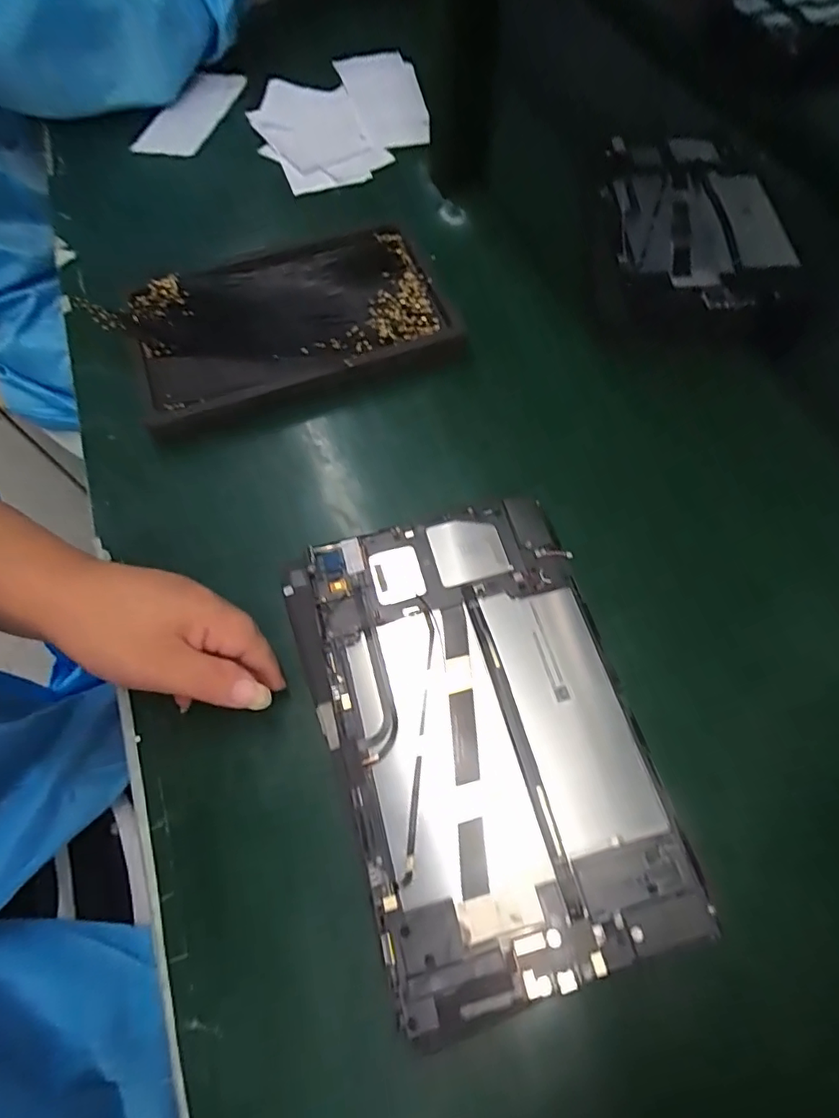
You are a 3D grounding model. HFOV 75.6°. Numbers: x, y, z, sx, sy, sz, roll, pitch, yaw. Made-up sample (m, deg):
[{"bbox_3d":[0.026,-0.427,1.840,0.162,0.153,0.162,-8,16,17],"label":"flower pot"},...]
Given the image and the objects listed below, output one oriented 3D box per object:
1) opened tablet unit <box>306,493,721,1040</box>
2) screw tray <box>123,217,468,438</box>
[{"bbox_3d":[0.033,0.081,0.284,0.146,0.012,0.235,-14,65,-4],"label":"opened tablet unit"},{"bbox_3d":[-0.104,-0.191,0.439,0.235,0.024,0.161,-21,66,-8],"label":"screw tray"}]

